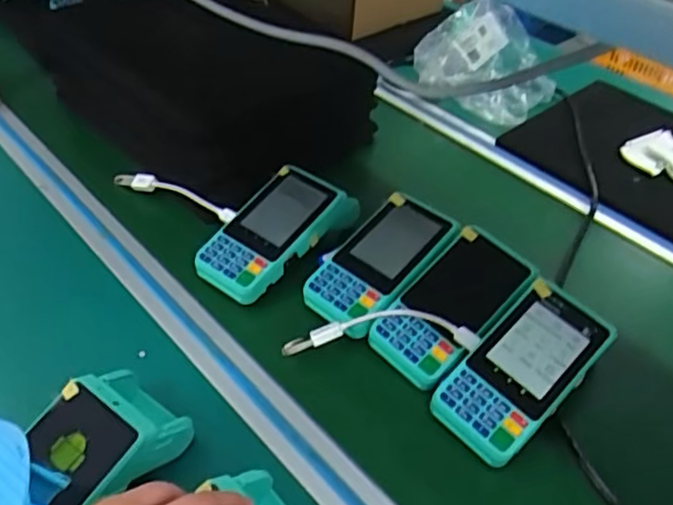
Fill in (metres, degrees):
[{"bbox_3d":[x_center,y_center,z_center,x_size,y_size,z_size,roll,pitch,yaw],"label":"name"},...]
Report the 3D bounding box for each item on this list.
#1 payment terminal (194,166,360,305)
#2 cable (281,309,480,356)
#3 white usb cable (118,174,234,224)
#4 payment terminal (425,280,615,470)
[{"bbox_3d":[-0.059,-0.023,0.617,0.077,0.056,0.162,29,50,24],"label":"payment terminal"},{"bbox_3d":[0.037,0.070,0.539,0.162,0.030,0.035,4,44,1],"label":"cable"},{"bbox_3d":[-0.173,-0.059,0.666,0.171,0.033,0.018,26,49,22],"label":"white usb cable"},{"bbox_3d":[0.146,0.091,0.495,0.149,0.020,0.078,-42,64,-17],"label":"payment terminal"}]

